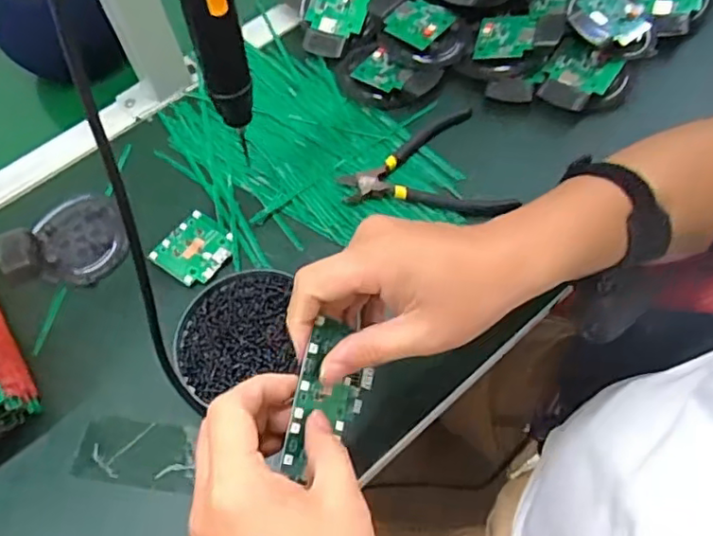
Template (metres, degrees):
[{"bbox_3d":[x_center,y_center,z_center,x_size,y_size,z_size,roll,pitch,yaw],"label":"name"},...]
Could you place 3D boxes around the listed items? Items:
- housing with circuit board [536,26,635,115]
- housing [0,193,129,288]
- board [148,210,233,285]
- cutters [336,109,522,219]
[{"bbox_3d":[0.208,-0.174,0.541,0.073,0.026,0.066,23,64,17],"label":"housing with circuit board"},{"bbox_3d":[-0.246,-0.018,0.511,0.097,0.024,0.083,-26,61,-11],"label":"housing"},{"bbox_3d":[-0.132,-0.016,0.499,0.052,0.011,0.059,28,65,19],"label":"board"},{"bbox_3d":[0.056,-0.077,0.518,0.130,0.014,0.109,-19,60,-7],"label":"cutters"}]

